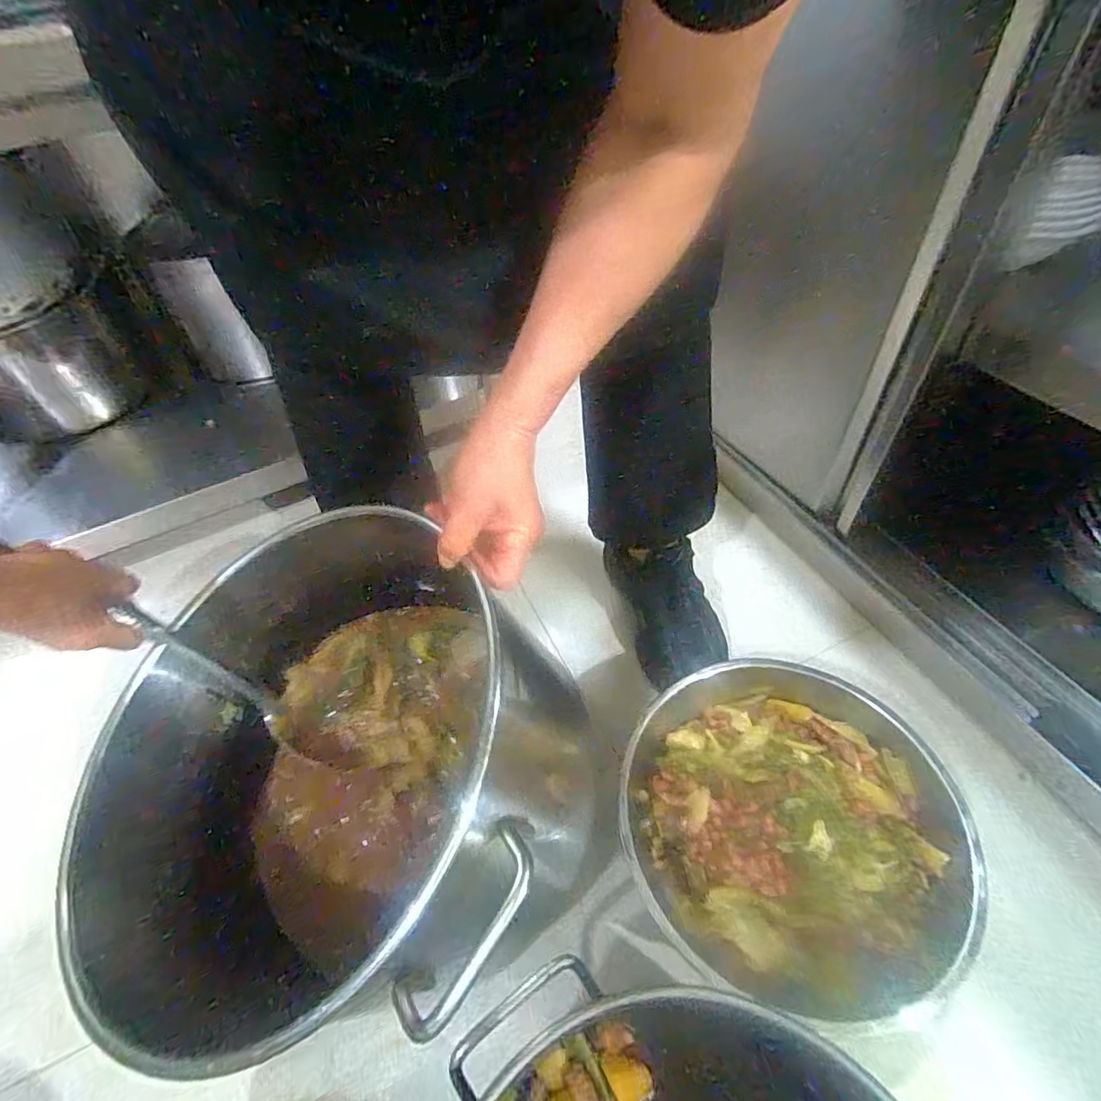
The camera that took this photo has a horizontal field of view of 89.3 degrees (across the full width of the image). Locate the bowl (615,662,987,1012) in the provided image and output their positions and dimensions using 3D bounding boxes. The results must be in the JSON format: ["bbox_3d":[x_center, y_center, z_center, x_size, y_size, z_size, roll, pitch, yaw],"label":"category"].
[{"bbox_3d":[0.211,0.242,0.527,0.281,0.094,0.298,-3,49,3],"label":"bowl"}]

